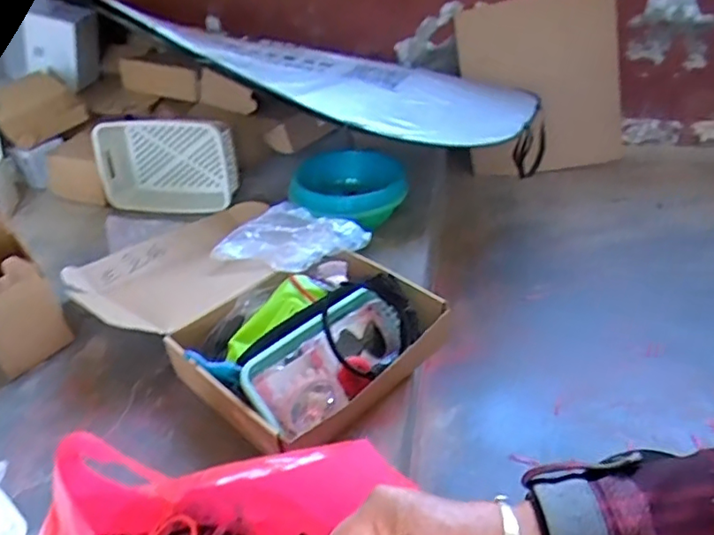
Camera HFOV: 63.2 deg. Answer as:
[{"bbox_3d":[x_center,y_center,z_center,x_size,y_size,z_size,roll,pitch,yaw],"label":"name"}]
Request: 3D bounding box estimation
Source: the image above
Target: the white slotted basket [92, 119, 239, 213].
[{"bbox_3d":[-0.433,-0.218,1.352,0.321,0.214,0.122,6,37,14],"label":"white slotted basket"}]

